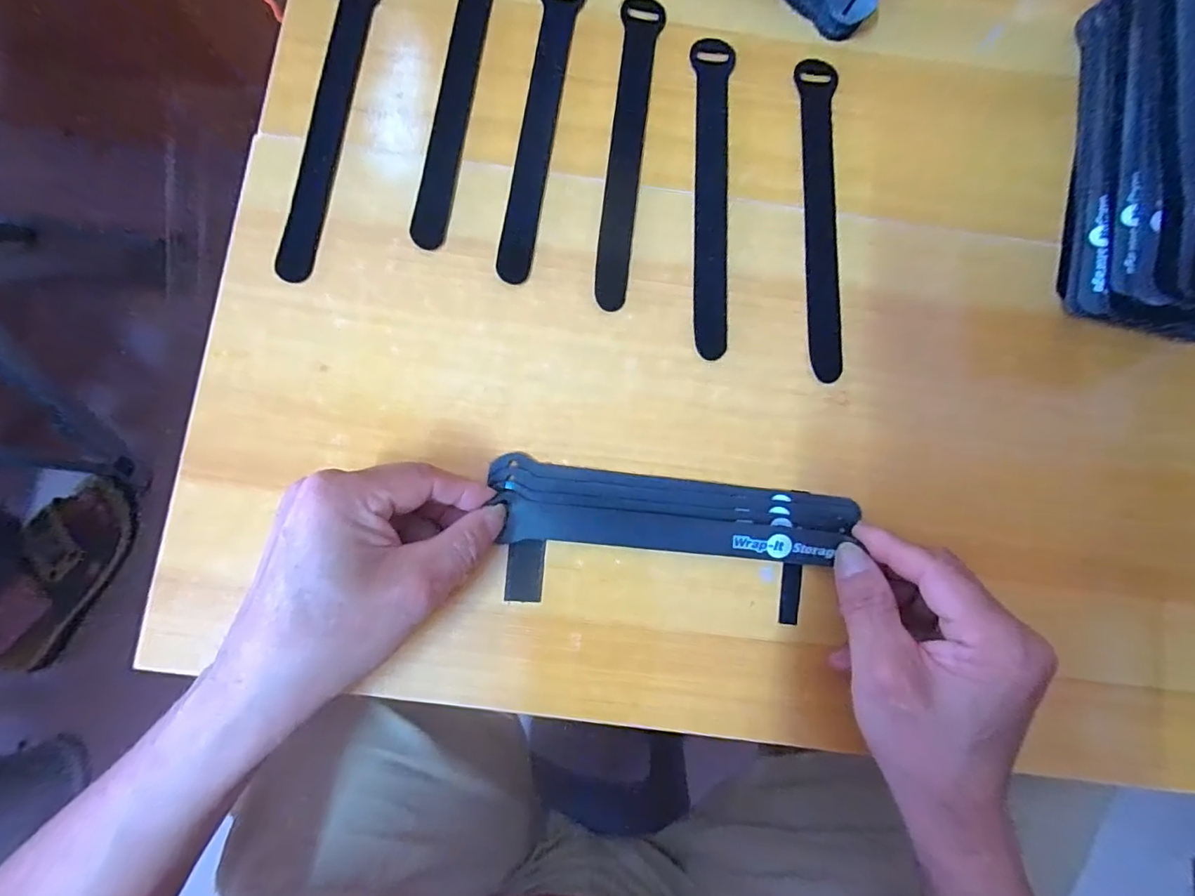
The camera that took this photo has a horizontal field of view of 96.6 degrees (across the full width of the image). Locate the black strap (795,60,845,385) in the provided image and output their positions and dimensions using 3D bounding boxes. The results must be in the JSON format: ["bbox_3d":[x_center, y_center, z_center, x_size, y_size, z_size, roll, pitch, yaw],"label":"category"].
[{"bbox_3d":[0.131,-0.136,0.313,0.022,0.004,0.194,2,84,-1],"label":"black strap"}]

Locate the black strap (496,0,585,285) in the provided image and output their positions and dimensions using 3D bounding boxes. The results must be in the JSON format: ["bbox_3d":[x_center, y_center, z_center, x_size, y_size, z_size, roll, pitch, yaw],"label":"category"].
[{"bbox_3d":[-0.035,-0.190,0.312,0.023,0.004,0.194,10,84,0],"label":"black strap"}]

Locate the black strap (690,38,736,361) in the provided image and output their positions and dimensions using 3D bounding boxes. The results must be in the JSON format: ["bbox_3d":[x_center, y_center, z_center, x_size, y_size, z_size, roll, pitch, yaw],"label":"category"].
[{"bbox_3d":[0.067,-0.148,0.311,0.023,0.004,0.194,1,84,-1],"label":"black strap"}]

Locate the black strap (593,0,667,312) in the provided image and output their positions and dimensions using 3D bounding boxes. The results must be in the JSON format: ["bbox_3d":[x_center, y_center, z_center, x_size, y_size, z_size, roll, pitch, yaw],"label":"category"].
[{"bbox_3d":[0.017,-0.176,0.312,0.023,0.004,0.193,8,84,-1],"label":"black strap"}]

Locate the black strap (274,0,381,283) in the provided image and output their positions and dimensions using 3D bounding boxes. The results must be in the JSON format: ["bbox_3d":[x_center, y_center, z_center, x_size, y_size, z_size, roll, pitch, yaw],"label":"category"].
[{"bbox_3d":[-0.155,-0.192,0.310,0.023,0.004,0.200,9,83,-10],"label":"black strap"}]

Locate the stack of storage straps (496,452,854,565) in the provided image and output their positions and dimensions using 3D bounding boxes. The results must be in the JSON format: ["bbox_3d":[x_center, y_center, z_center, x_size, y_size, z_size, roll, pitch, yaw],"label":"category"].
[{"bbox_3d":[0.040,0.036,0.287,0.189,0.012,0.041,6,84,1],"label":"stack of storage straps"}]

